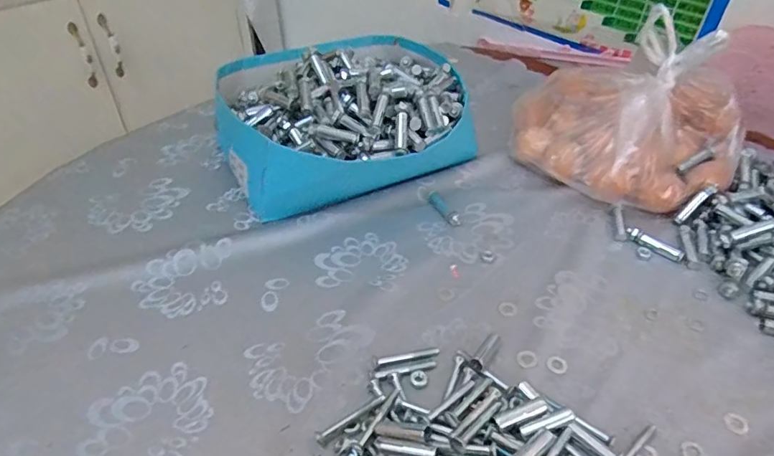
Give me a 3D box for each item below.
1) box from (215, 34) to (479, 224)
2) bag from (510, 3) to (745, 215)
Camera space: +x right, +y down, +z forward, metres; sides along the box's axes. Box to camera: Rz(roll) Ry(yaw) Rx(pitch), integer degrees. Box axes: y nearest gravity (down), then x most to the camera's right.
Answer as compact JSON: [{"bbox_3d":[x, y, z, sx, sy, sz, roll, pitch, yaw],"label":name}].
[{"bbox_3d":[-0.051,-0.146,0.613,0.295,0.114,0.277,-5,42,-6],"label":"box"},{"bbox_3d":[0.267,-0.133,0.566,0.178,0.160,0.227,-29,50,-29],"label":"bag"}]

